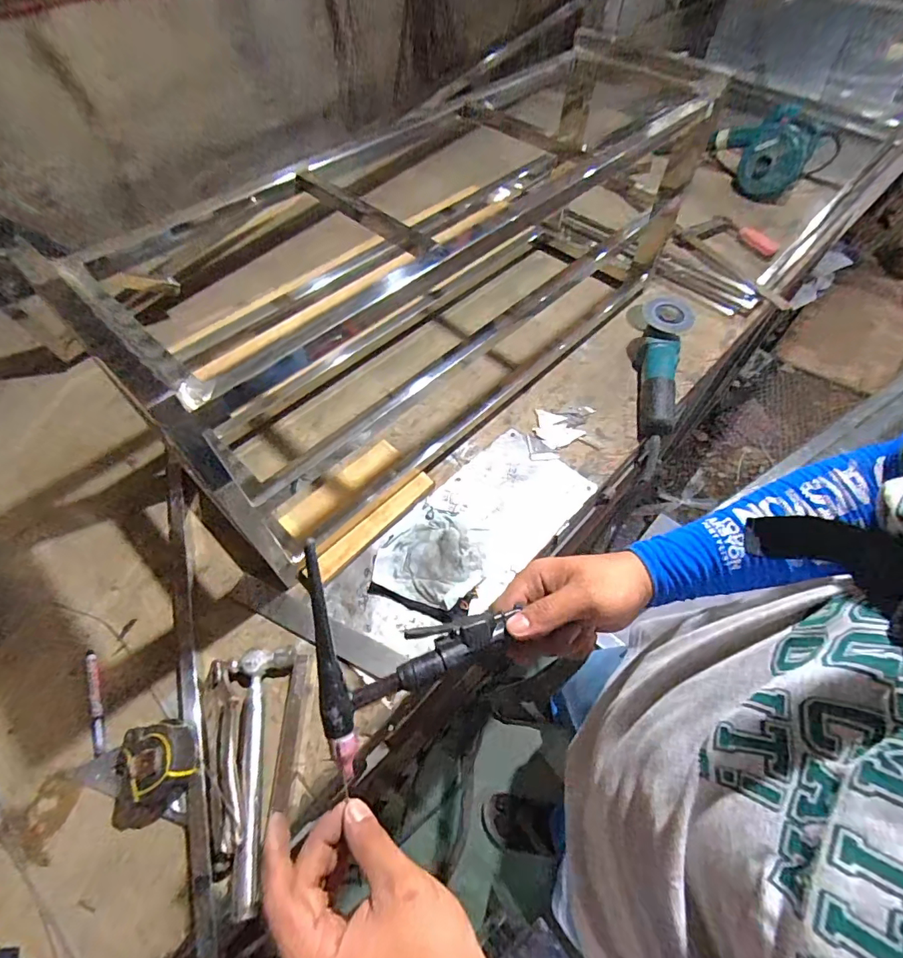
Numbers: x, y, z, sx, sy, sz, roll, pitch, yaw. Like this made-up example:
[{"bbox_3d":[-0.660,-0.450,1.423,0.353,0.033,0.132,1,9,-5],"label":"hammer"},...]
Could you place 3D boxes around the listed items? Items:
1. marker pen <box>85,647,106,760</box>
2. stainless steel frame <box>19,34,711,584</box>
[{"bbox_3d":[-0.459,0.285,0.610,0.017,0.009,0.134,-22,61,-14],"label":"marker pen"},{"bbox_3d":[0.029,-0.387,0.825,0.341,0.393,1.143,38,64,23],"label":"stainless steel frame"}]

